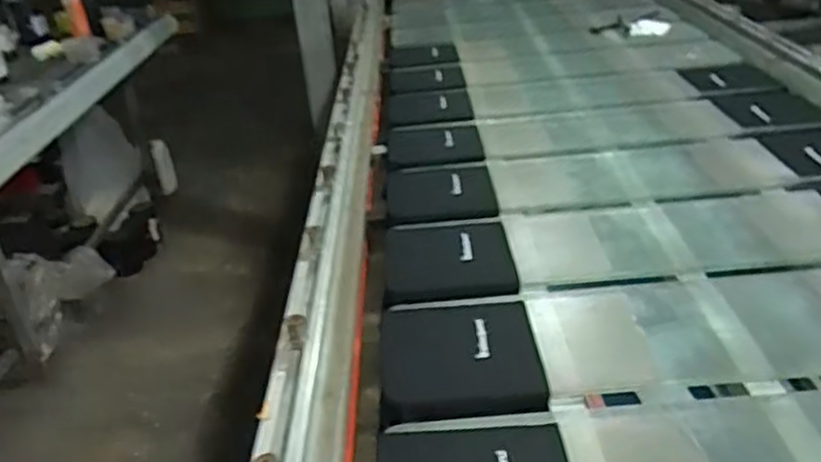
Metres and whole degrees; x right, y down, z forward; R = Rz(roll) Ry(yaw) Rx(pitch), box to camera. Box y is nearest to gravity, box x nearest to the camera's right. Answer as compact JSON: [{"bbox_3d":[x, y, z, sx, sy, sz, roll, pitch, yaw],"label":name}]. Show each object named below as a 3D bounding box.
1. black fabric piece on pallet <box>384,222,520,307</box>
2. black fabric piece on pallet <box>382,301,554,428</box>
[{"bbox_3d":[0.057,0.039,1.076,0.186,0.022,0.216,-4,29,3],"label":"black fabric piece on pallet"},{"bbox_3d":[0.060,0.153,0.874,0.185,0.023,0.214,-5,29,2],"label":"black fabric piece on pallet"}]

